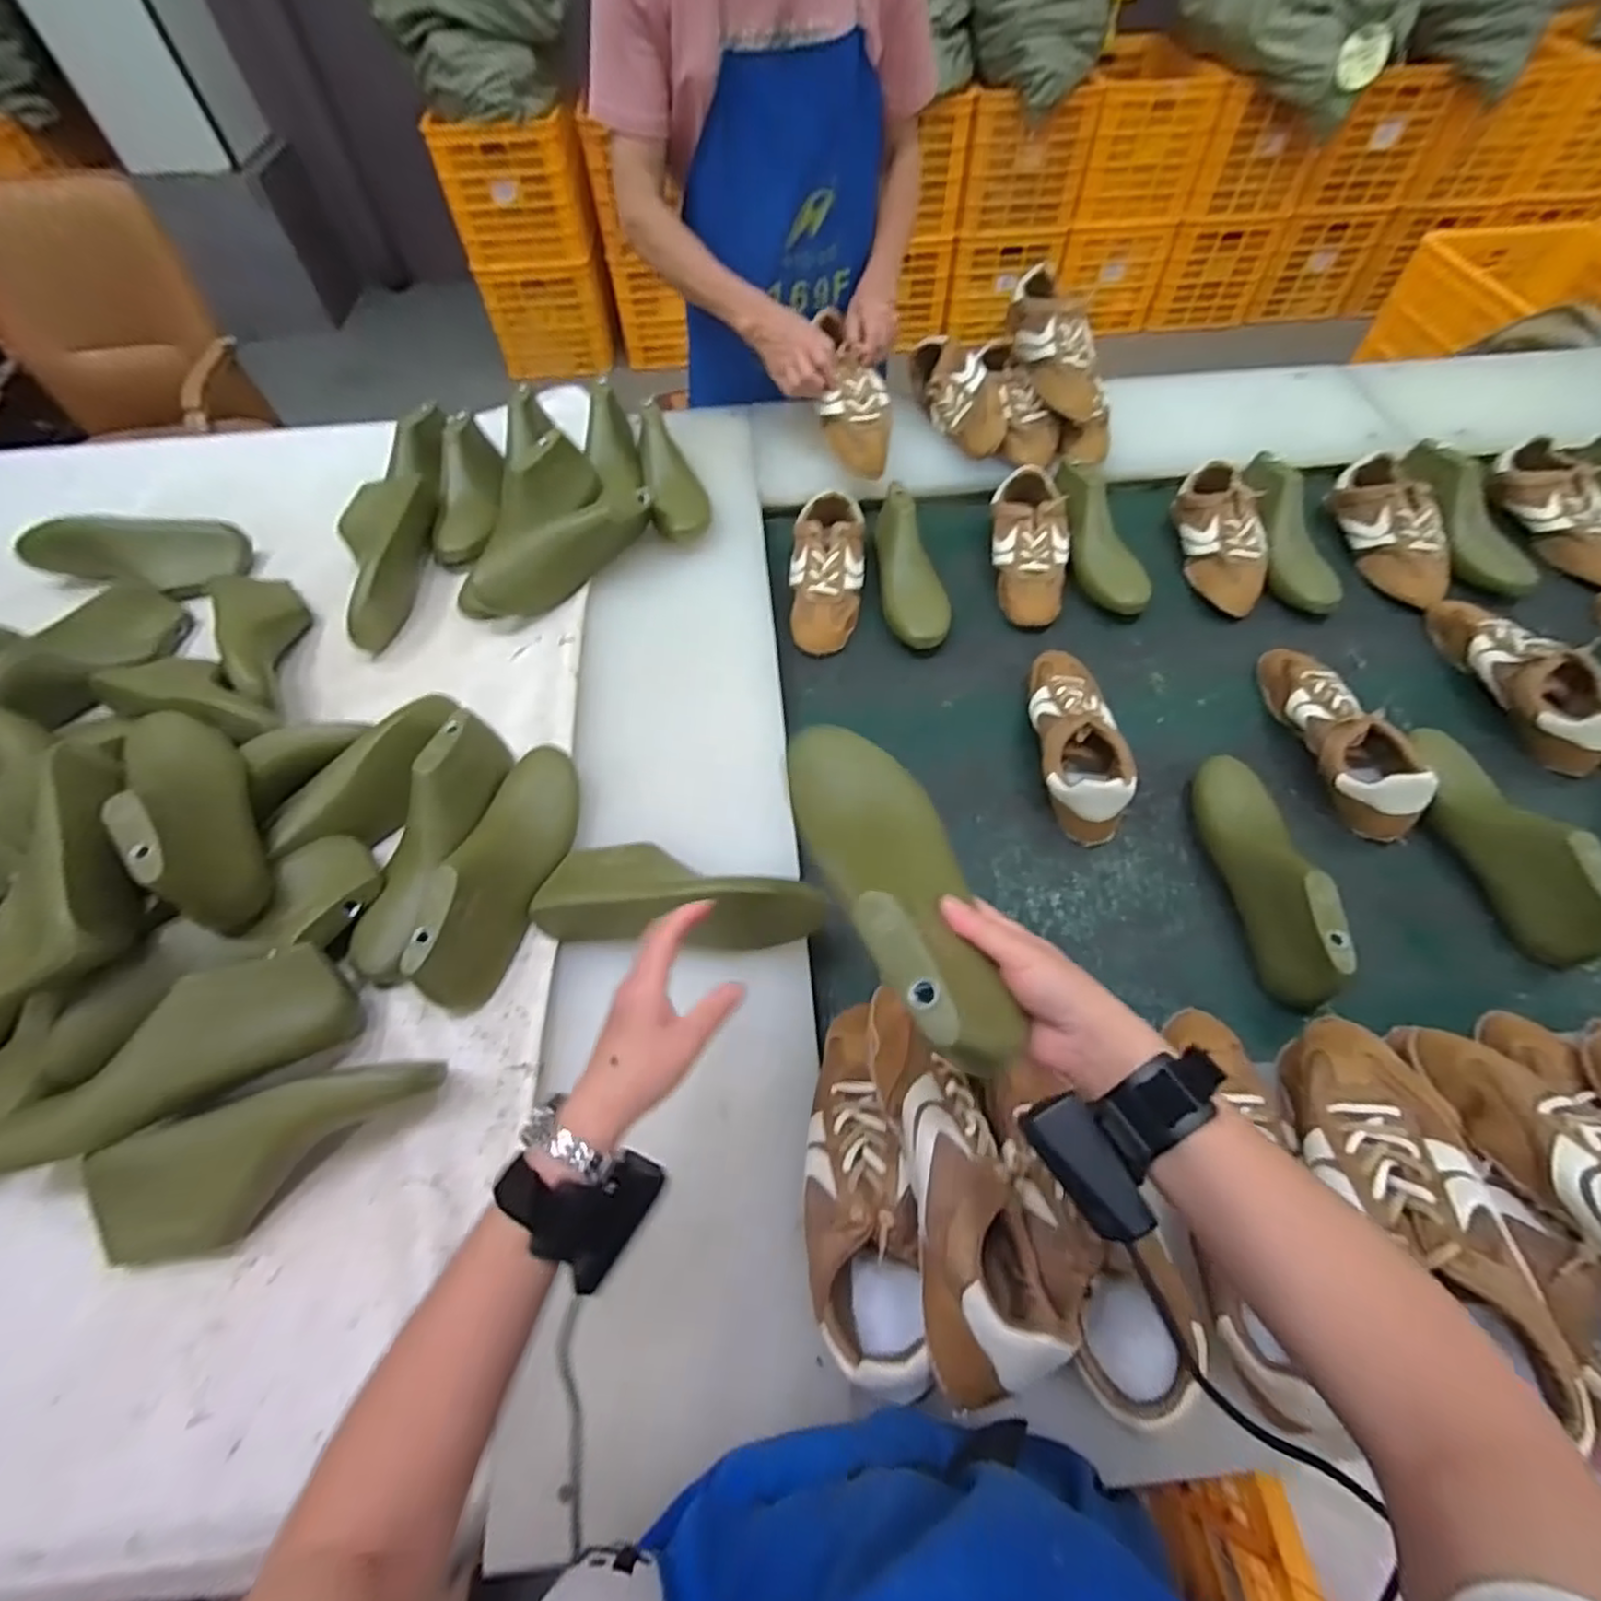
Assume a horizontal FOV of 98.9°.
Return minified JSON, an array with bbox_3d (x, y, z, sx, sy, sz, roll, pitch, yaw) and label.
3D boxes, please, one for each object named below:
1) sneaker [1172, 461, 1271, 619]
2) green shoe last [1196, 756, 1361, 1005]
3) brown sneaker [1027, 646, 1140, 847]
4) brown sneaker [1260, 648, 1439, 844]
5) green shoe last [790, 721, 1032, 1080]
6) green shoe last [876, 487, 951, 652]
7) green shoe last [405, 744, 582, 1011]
[{"bbox_3d":[0.588,-0.361,0.948,0.093,0.079,0.241,4,60,4],"label":"sneaker"},{"bbox_3d":[0.452,0.066,0.671,0.070,0.109,0.259,1,59,3],"label":"green shoe last"},{"bbox_3d":[0.315,-0.074,0.776,0.100,0.074,0.248,0,59,1],"label":"brown sneaker"},{"bbox_3d":[0.617,-0.080,0.775,0.100,0.082,0.255,-1,59,1],"label":"brown sneaker"},{"bbox_3d":[0.060,0.050,0.438,0.079,0.071,0.253,-15,41,-7],"label":"green shoe last"},{"bbox_3d":[0.151,-0.316,0.923,0.088,0.085,0.241,-5,59,-1],"label":"green shoe last"},{"bbox_3d":[-0.273,0.051,0.639,0.085,0.096,0.269,3,59,3],"label":"green shoe last"}]

